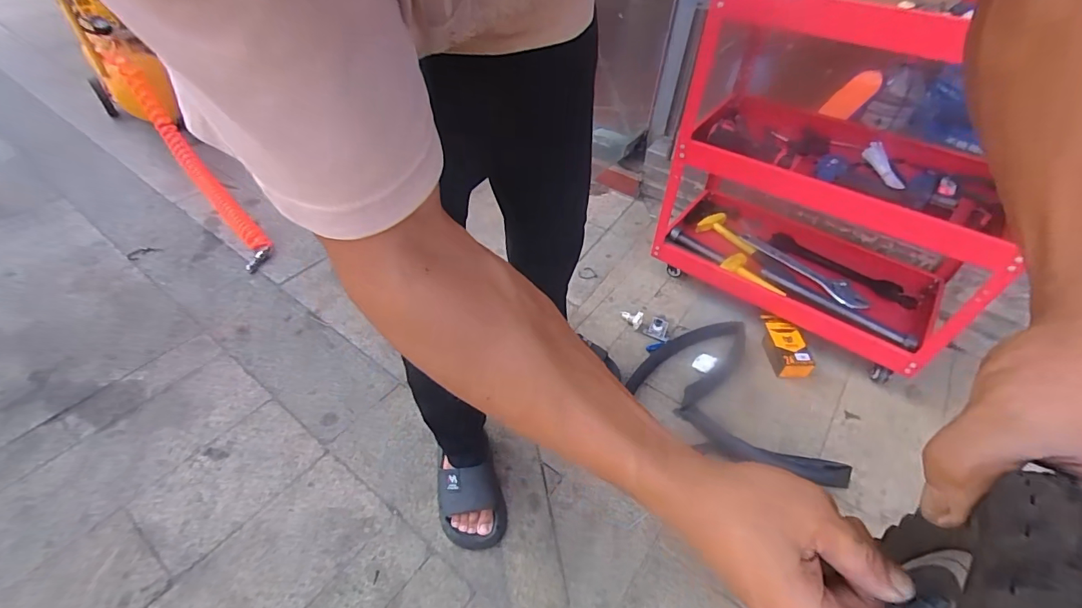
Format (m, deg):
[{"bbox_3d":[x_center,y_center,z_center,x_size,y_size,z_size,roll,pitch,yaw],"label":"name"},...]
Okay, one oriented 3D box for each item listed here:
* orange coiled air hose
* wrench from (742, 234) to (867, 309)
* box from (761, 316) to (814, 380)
[{"bbox_3d":[-0.983,-0.405,1.293,0.055,0.140,0.662,-37,88,-31],"label":"orange coiled air hose"},{"bbox_3d":[0.684,-0.095,1.204,0.062,0.016,0.337,-33,56,-31],"label":"wrench"},{"bbox_3d":[0.586,0.100,1.109,0.080,0.063,0.159,-2,47,-6],"label":"box"}]

